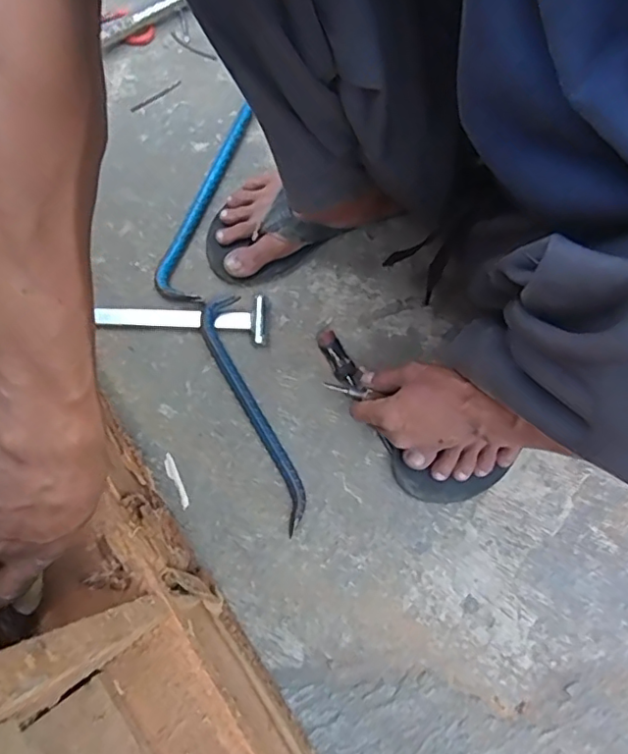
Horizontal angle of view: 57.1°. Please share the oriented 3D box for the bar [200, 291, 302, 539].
[{"bbox_3d":[-0.068,0.035,0.635,0.049,0.025,0.268,-19,76,-4],"label":"bar"}]

